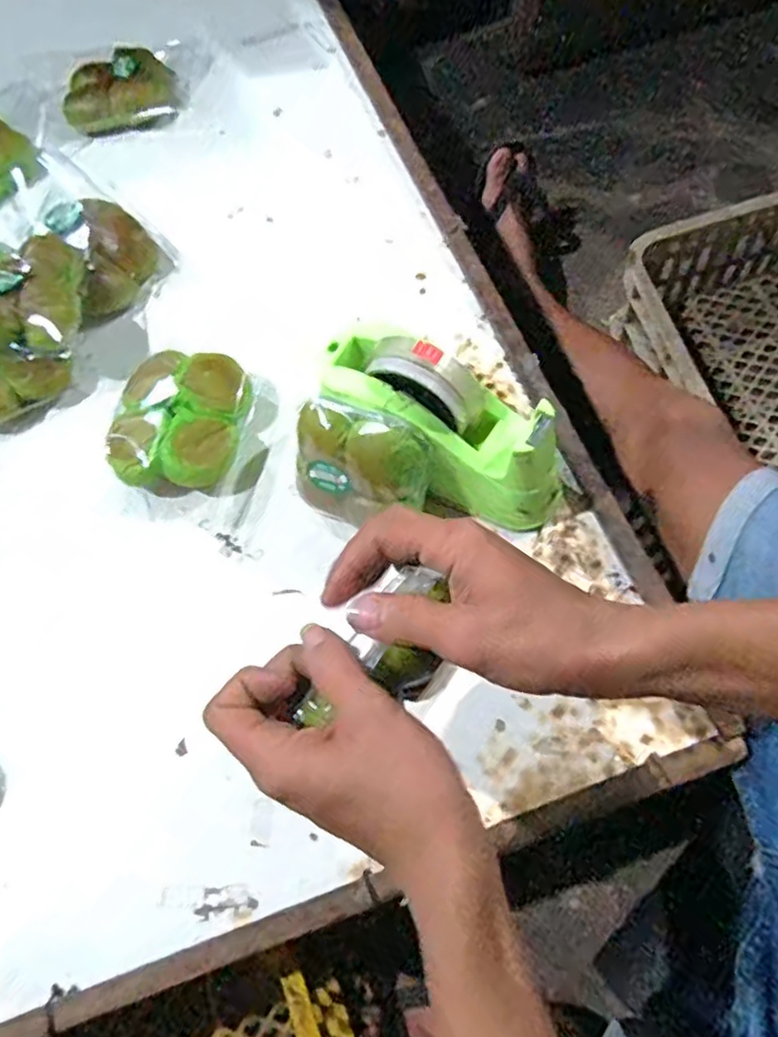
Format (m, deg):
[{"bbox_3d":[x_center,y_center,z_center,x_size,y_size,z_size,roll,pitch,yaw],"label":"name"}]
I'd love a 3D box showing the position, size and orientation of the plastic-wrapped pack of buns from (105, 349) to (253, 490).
[{"bbox_3d":[-0.180,-0.086,0.572,0.108,0.050,0.130,2,67,6],"label":"plastic-wrapped pack of buns"}]

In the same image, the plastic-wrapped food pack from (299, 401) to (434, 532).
[{"bbox_3d":[-0.019,-0.032,0.506,0.105,0.109,0.063,13,69,11],"label":"plastic-wrapped food pack"}]

